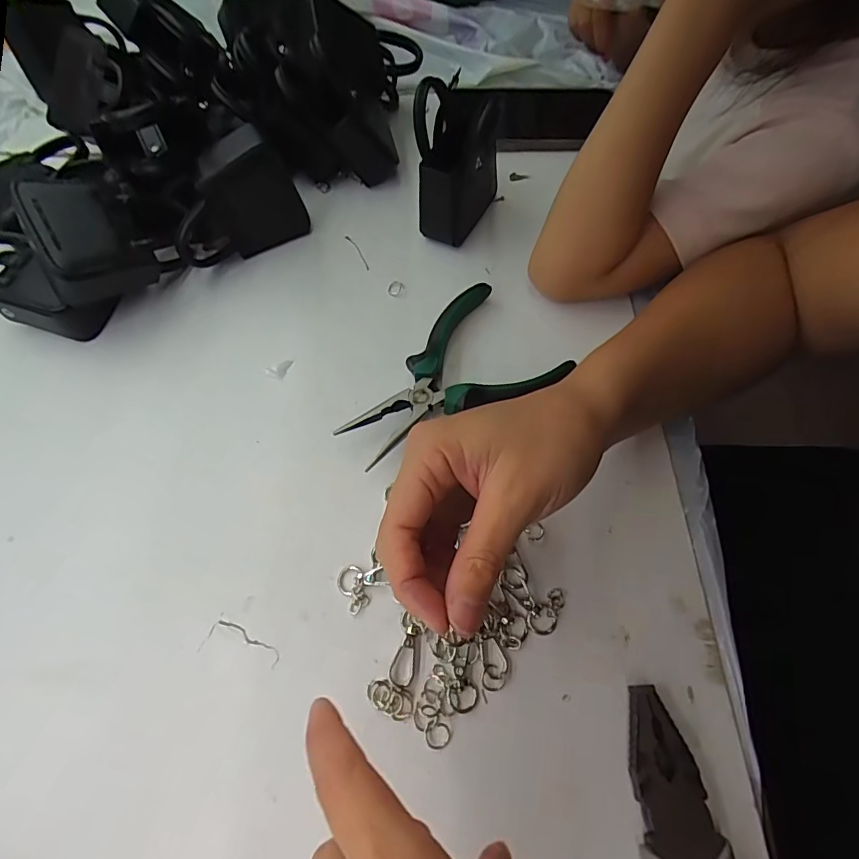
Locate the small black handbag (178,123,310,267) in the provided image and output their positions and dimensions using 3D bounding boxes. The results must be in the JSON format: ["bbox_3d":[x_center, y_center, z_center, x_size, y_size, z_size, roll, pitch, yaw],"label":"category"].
[{"bbox_3d":[-0.147,-0.168,0.353,0.097,0.076,0.042,-32,66,-14],"label":"small black handbag"}]

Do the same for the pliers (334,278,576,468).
[{"bbox_3d":[0.008,-0.033,0.315,0.145,0.024,0.088,-33,67,-15],"label":"pliers"}]

